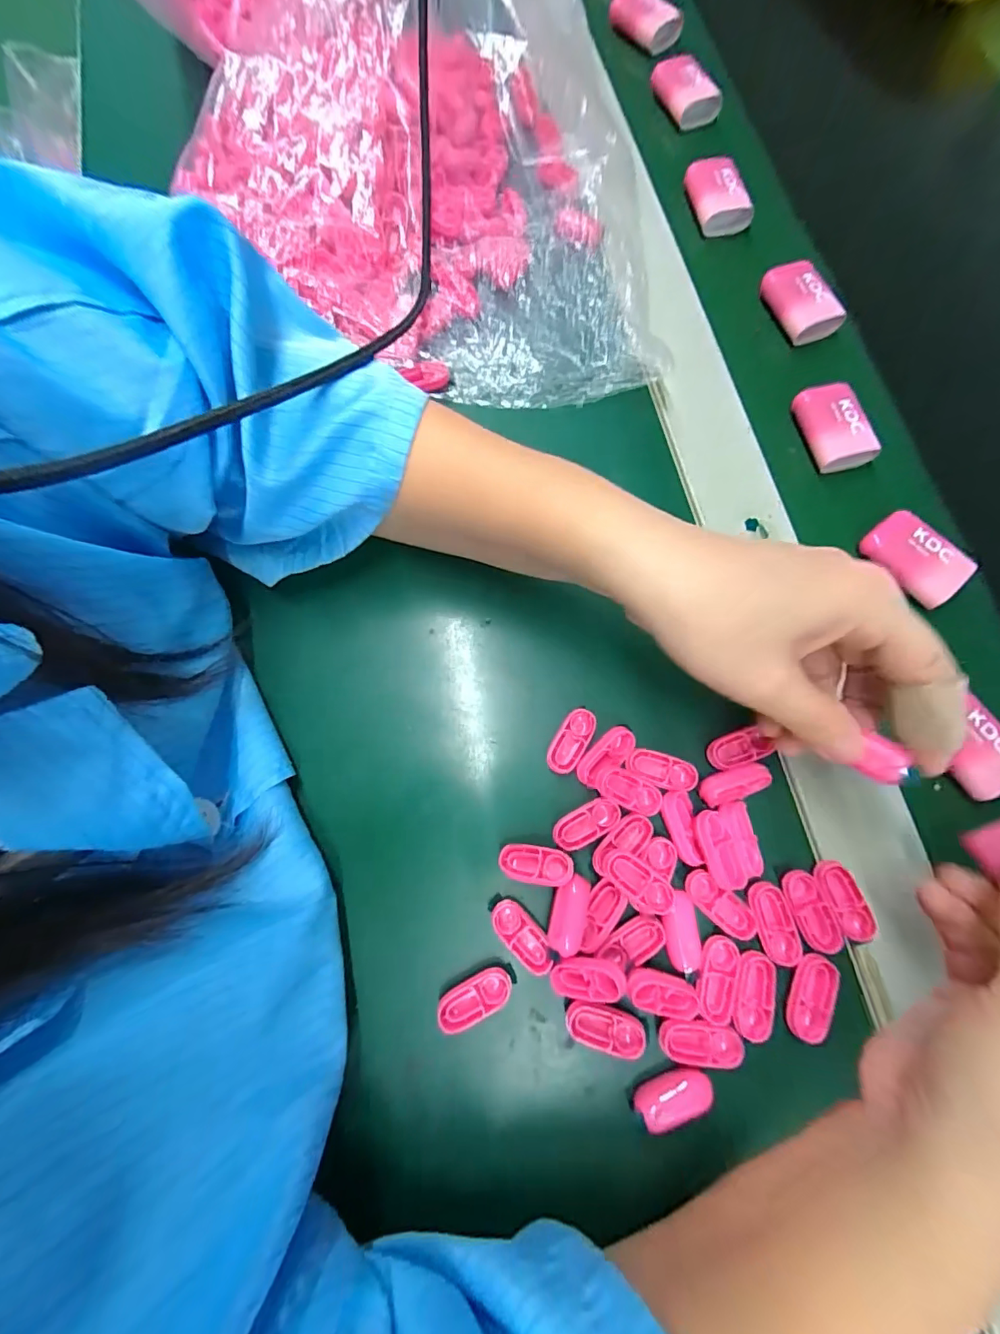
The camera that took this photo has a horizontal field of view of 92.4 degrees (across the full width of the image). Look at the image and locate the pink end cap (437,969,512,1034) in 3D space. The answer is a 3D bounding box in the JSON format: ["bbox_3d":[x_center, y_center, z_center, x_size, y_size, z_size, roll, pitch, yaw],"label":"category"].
[{"bbox_3d":[-0.011,0.149,0.214,0.034,0.007,0.015,-24,76,-6],"label":"pink end cap"}]

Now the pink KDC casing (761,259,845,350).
[{"bbox_3d":[0.194,-0.237,0.311,0.040,0.017,0.049,-23,76,-6],"label":"pink KDC casing"}]

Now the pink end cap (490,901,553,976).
[{"bbox_3d":[0.011,0.123,0.220,0.034,0.011,0.015,43,79,11],"label":"pink end cap"}]

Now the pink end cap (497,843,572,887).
[{"bbox_3d":[0.016,0.091,0.222,0.034,0.006,0.016,2,74,17],"label":"pink end cap"}]

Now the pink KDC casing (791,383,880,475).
[{"bbox_3d":[0.197,-0.141,0.283,0.035,0.014,0.049,-13,75,-3],"label":"pink KDC casing"}]

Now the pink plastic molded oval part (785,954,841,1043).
[{"bbox_3d":[0.136,0.144,0.207,0.016,0.004,0.035,25,76,7],"label":"pink plastic molded oval part"}]

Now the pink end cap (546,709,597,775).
[{"bbox_3d":[0.036,0.037,0.239,0.015,0.004,0.034,31,77,8],"label":"pink end cap"}]

